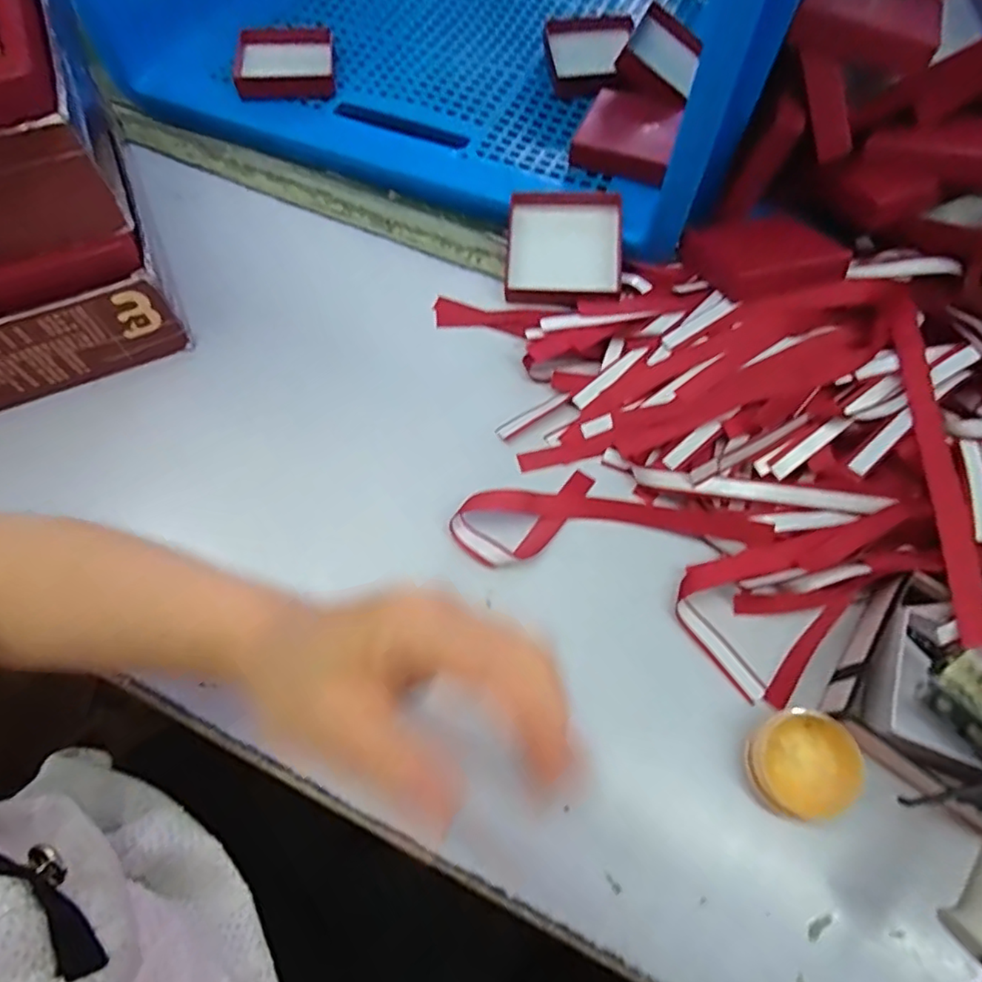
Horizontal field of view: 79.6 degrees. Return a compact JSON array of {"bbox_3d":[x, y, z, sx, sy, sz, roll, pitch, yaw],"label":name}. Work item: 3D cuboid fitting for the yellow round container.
[{"bbox_3d":[0.171,0.150,0.325,0.057,0.019,0.052,0,64,-1],"label":"yellow round container"}]

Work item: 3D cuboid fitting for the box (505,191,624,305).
[{"bbox_3d":[0.060,-0.197,0.480,0.091,0.022,0.102,3,64,1],"label":"box"}]

